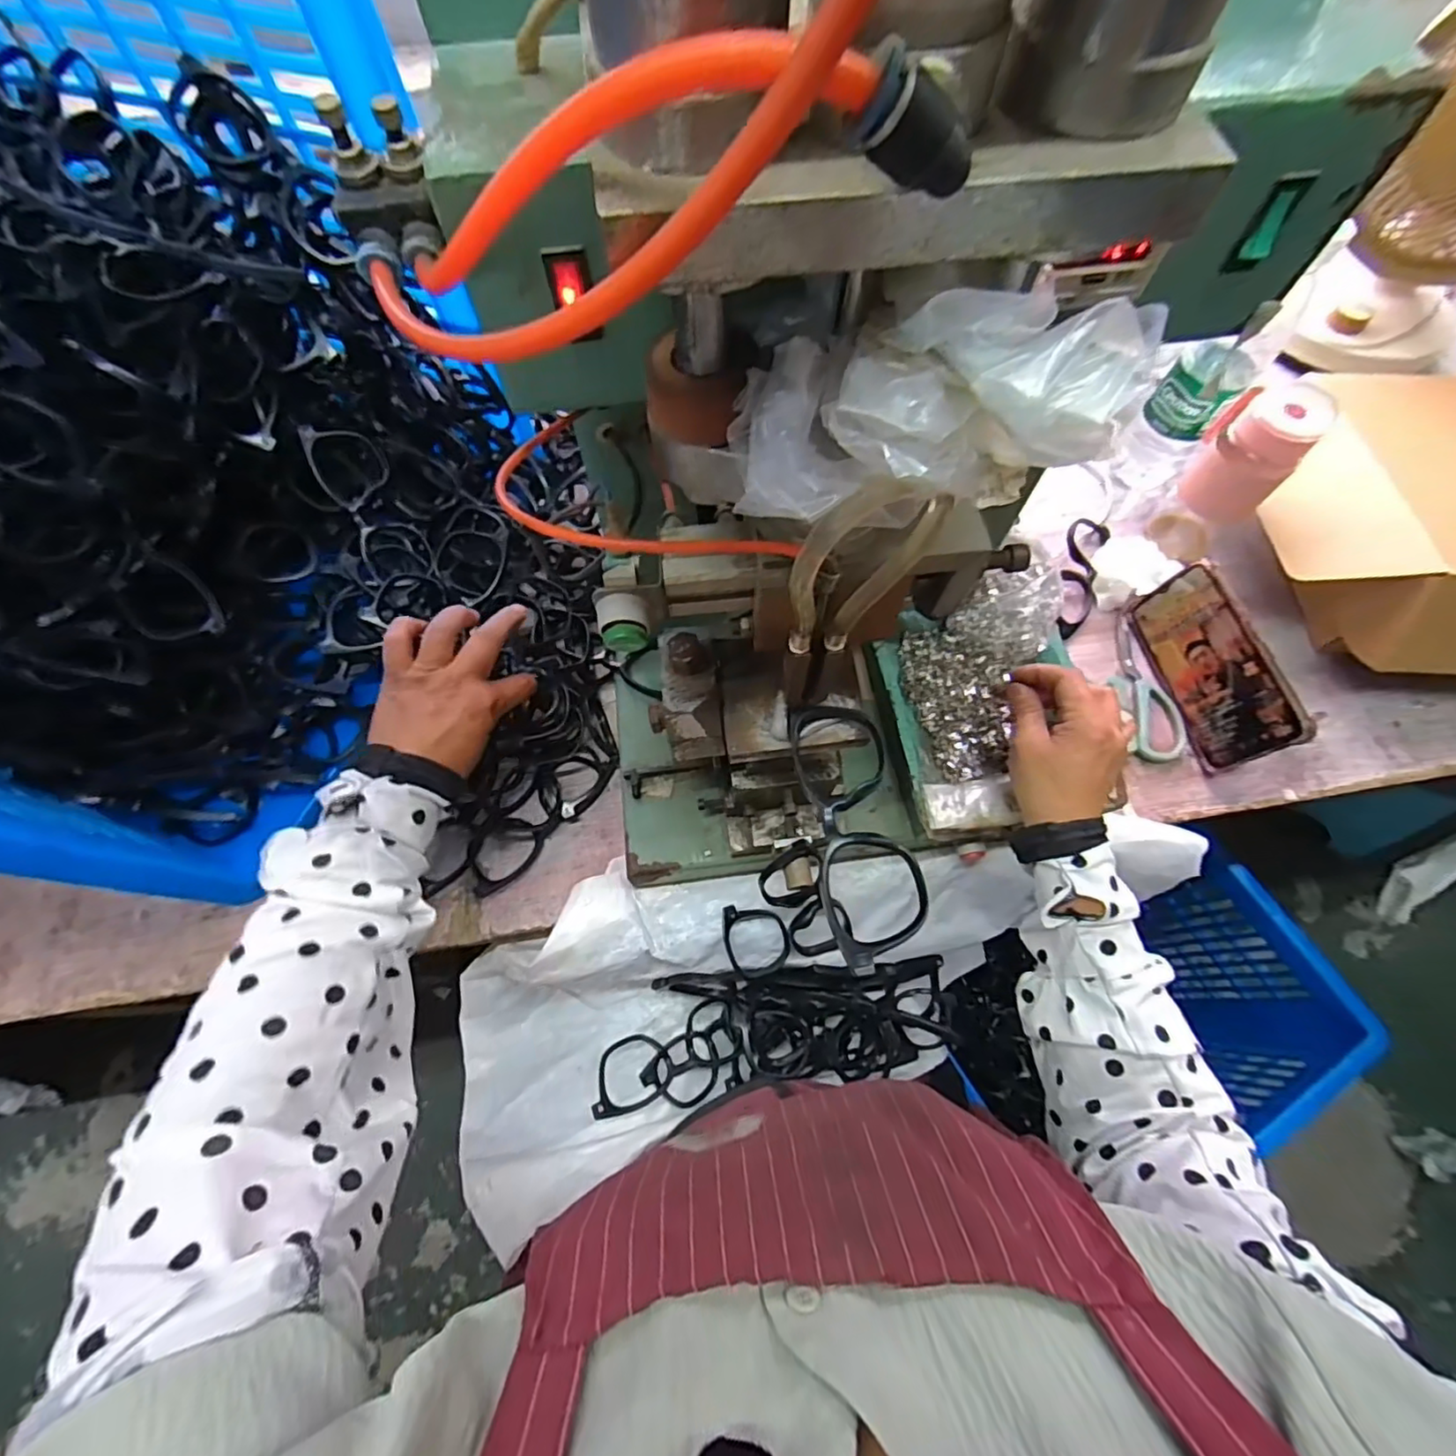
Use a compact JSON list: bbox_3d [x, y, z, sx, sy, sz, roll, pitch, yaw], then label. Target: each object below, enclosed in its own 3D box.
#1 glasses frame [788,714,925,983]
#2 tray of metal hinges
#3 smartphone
[{"bbox_3d":[0.063,0.047,0.299,0.045,0.018,0.133,-7,66,-2],"label":"glasses frame"},{"bbox_3d":[0.200,-0.025,0.465,0.151,0.031,0.197,-8,66,-2],"label":"tray of metal hinges"},{"bbox_3d":[0.400,-0.053,0.508,0.007,0.079,0.165,-1,64,-21],"label":"smartphone"}]

